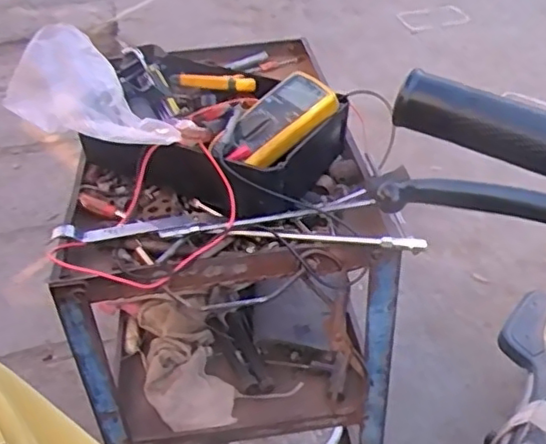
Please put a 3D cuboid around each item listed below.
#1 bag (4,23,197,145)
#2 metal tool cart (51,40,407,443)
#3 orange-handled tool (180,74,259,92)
[{"bbox_3d":[-0.212,-0.171,0.789,0.243,0.091,0.125,13,41,17],"label":"bag"},{"bbox_3d":[-0.062,0.148,0.998,0.417,0.708,0.417,-4,39,-3],"label":"metal tool cart"},{"bbox_3d":[-0.082,-0.204,0.902,0.117,0.020,0.022,10,40,13],"label":"orange-handled tool"}]

